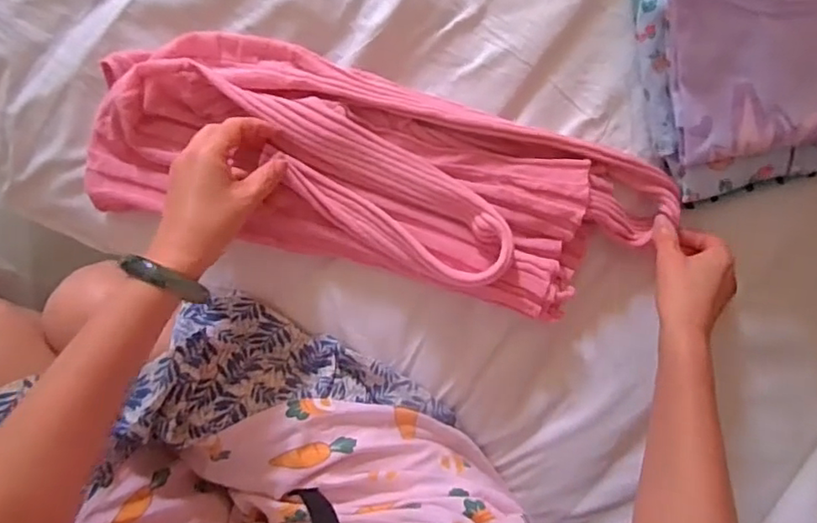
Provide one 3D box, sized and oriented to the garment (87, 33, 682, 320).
[{"bbox_3d":[-0.017,-0.073,0.524,0.504,0.049,0.176,14,95,-5],"label":"garment"}]

